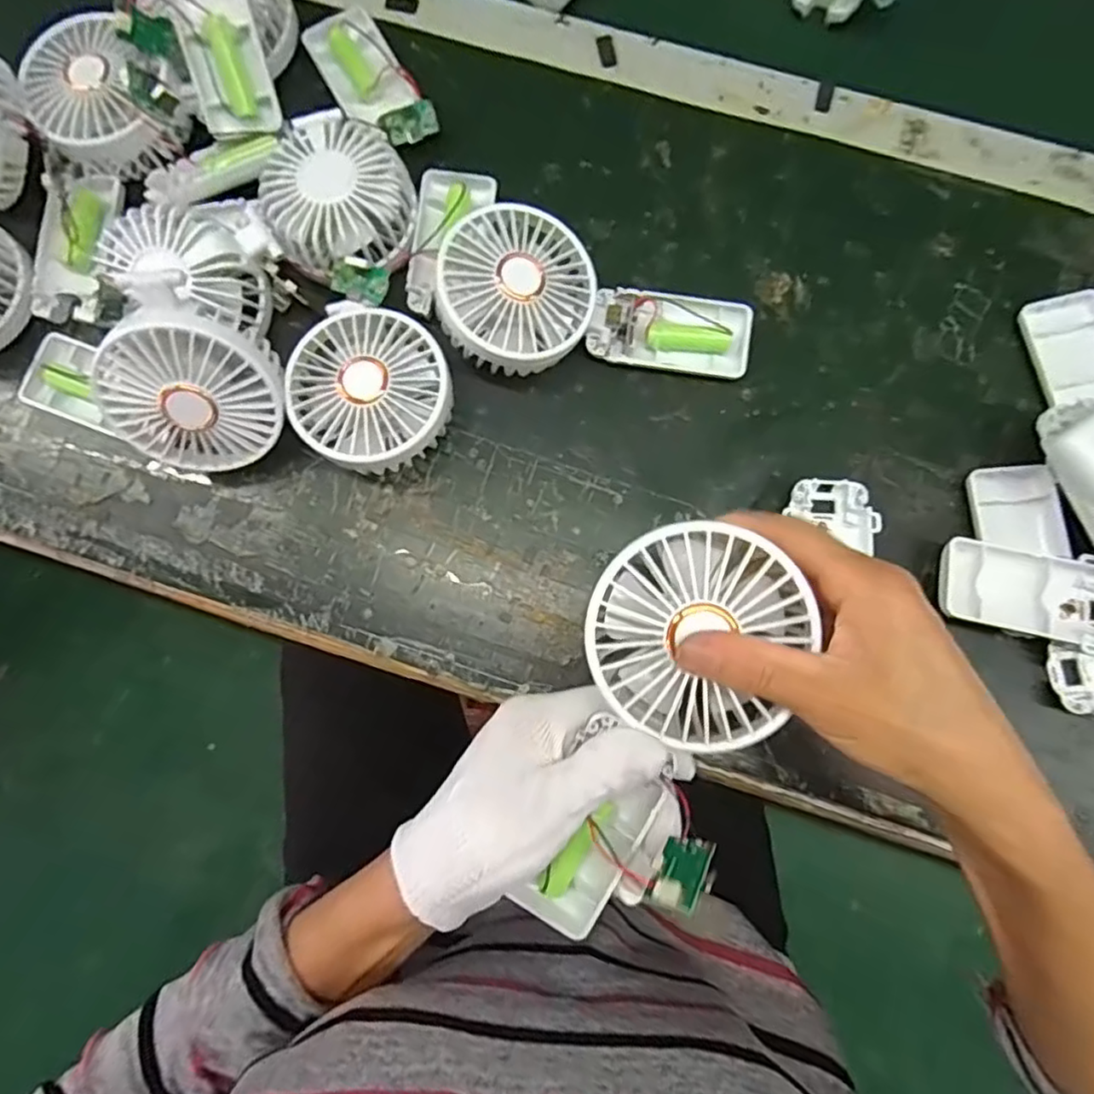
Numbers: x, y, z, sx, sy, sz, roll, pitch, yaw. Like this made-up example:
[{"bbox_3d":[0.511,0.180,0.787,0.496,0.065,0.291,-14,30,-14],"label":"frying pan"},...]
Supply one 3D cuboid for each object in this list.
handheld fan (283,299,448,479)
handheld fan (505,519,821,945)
[{"bbox_3d":[-0.101,-0.087,0.364,0.096,0.047,0.086,44,83,7],"label":"handheld fan"},{"bbox_3d":[0.043,0.081,0.250,0.078,0.054,0.180,16,101,3],"label":"handheld fan"}]

